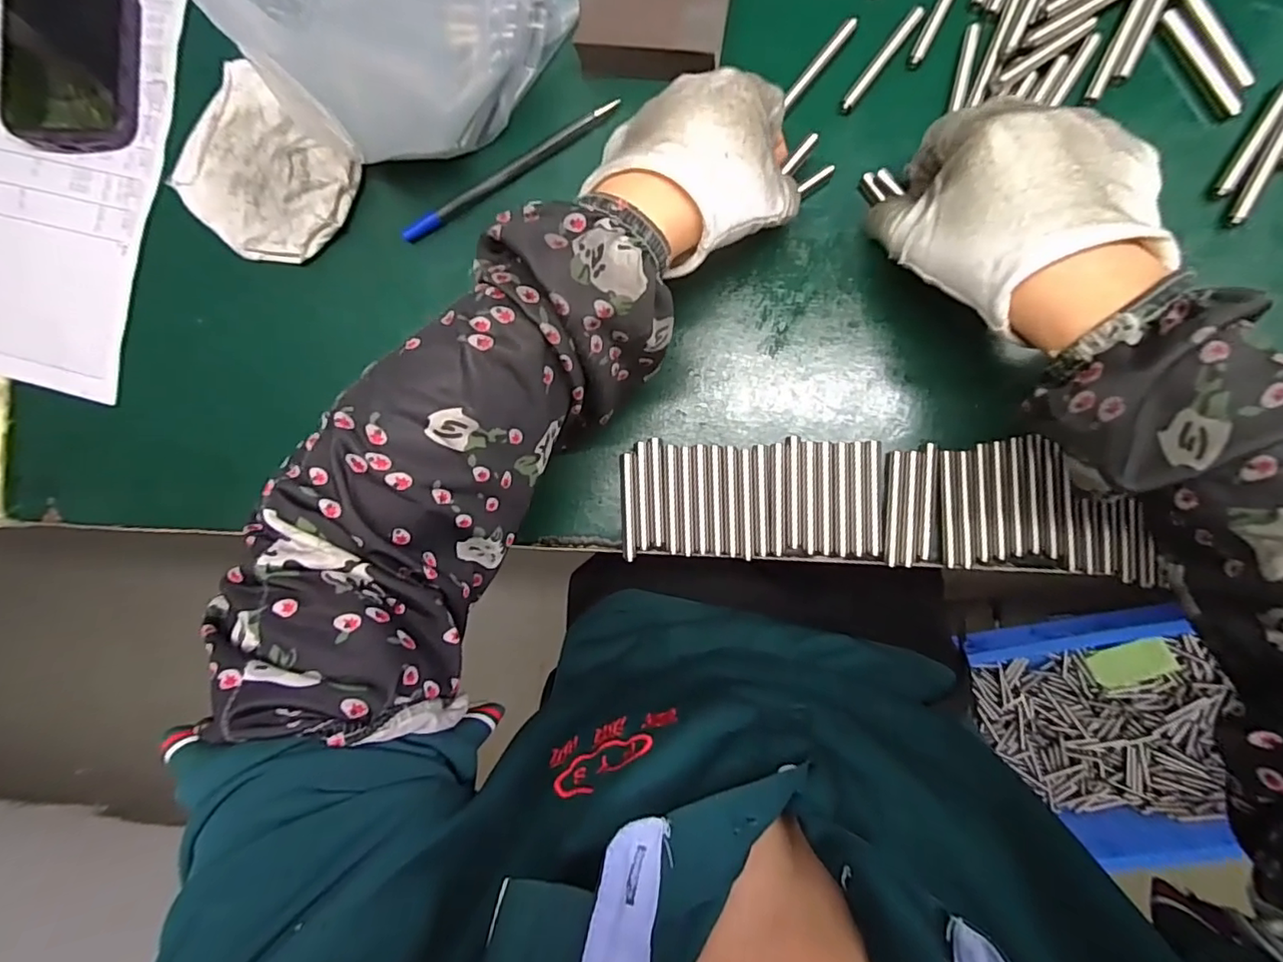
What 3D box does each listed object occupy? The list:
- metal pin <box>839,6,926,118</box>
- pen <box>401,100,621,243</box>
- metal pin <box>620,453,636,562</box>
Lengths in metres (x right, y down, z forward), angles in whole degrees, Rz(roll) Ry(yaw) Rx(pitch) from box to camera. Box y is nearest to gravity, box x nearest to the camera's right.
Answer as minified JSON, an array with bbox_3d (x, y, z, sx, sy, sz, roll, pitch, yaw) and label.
[{"bbox_3d":[0.123,-0.215,0.298,0.007,0.007,0.058,40,97,6],"label":"metal pin"},{"bbox_3d":[-0.076,-0.176,0.332,0.143,0.013,0.007,-28,87,9],"label":"pen"},{"bbox_3d":[-0.007,0.014,0.315,0.007,0.004,0.058,-2,91,9],"label":"metal pin"}]

